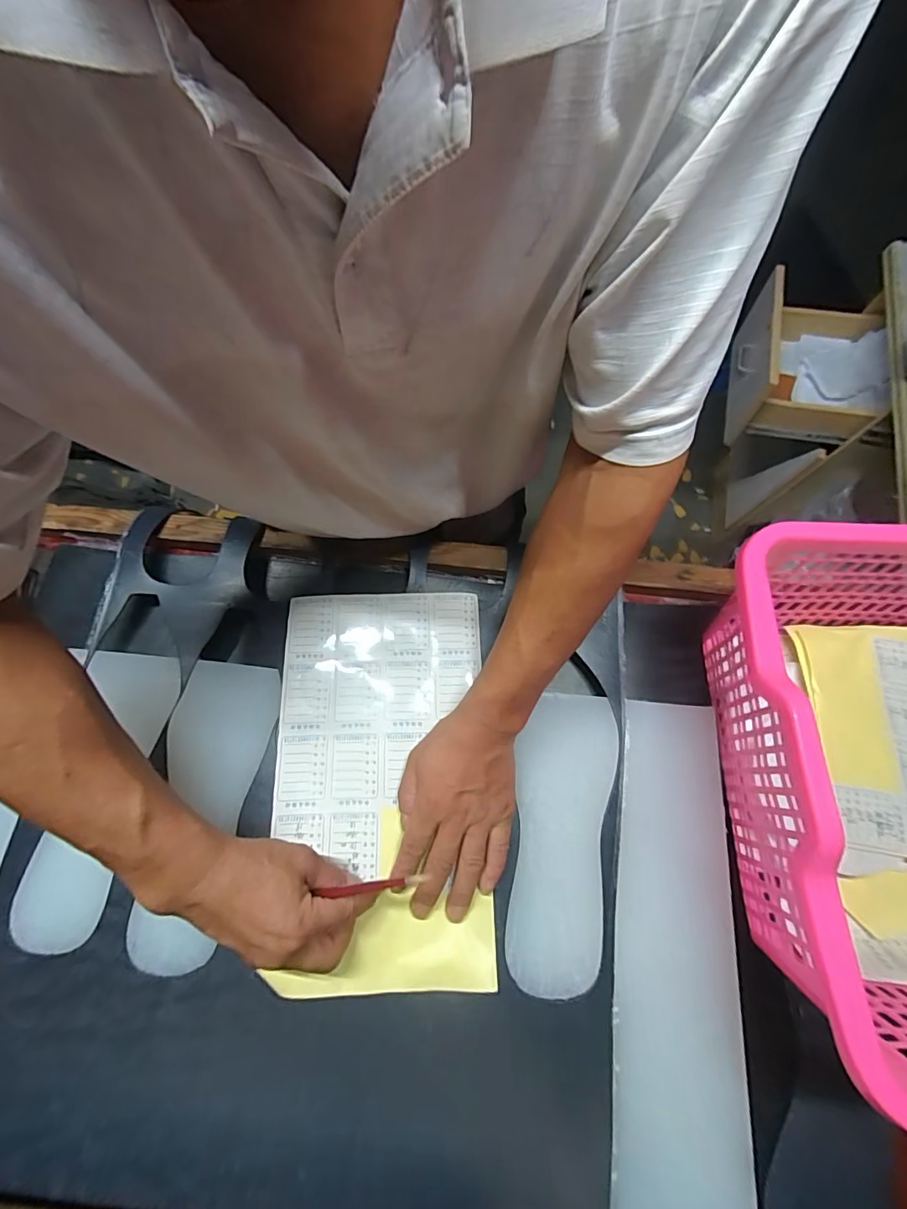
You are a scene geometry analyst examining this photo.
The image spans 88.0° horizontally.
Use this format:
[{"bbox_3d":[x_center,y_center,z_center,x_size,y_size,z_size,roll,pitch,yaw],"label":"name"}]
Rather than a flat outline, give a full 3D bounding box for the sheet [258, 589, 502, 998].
[{"bbox_3d":[-0.070,0.155,0.447,0.195,0.010,0.346,-2,71,-1],"label":"sheet"}]

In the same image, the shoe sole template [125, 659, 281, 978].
[{"bbox_3d":[-0.238,0.186,0.441,0.096,0.009,0.264,8,70,3],"label":"shoe sole template"}]

